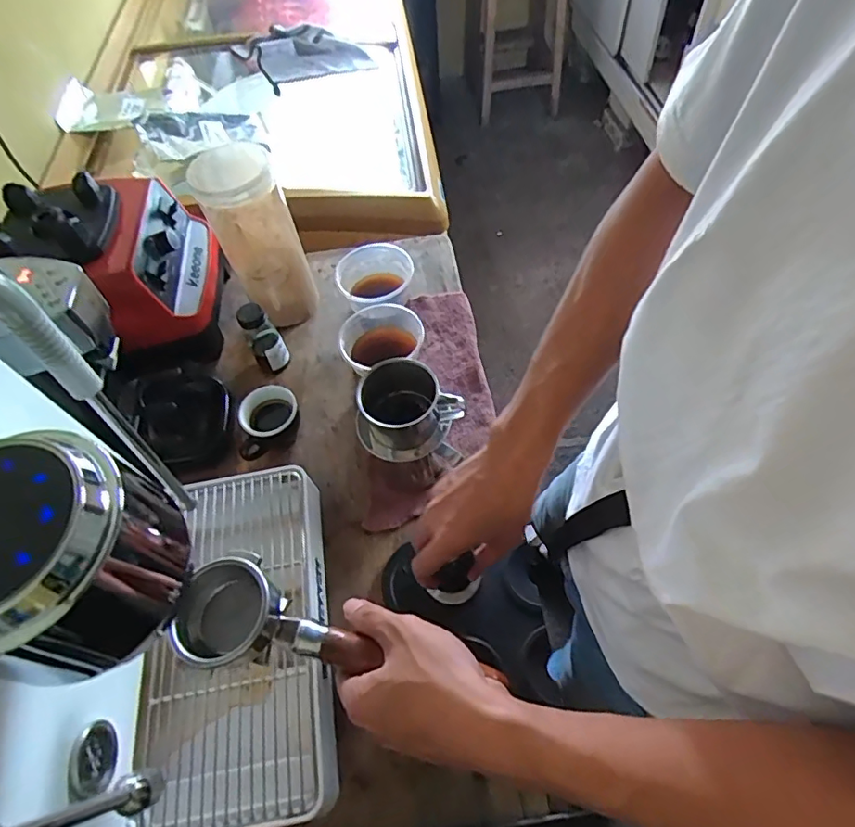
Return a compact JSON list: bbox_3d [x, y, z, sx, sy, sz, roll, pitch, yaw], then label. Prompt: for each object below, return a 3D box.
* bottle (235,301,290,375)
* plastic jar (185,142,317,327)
[{"bbox_3d":[-0.197,-0.088,0.659,0.039,0.101,0.032,-26,60,-11],"label":"bottle"},{"bbox_3d":[-0.205,-0.211,0.664,0.088,0.216,0.102,-27,60,-12],"label":"plastic jar"}]

